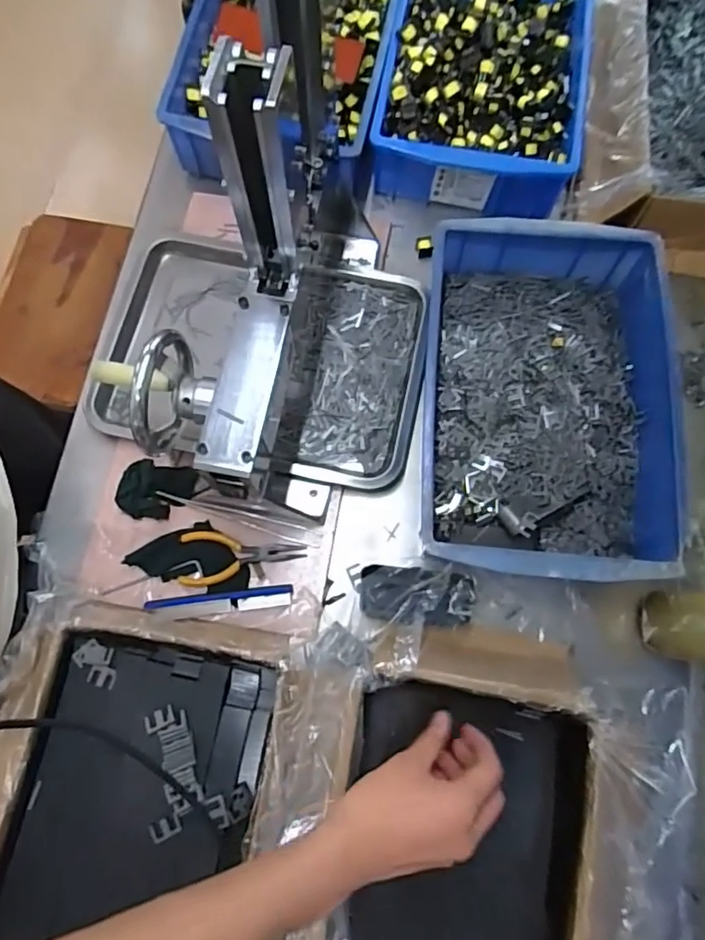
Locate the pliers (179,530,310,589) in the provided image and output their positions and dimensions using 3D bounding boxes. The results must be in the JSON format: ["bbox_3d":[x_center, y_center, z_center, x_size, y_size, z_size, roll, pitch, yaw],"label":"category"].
[{"bbox_3d":[-0.111,0.091,0.571,0.124,0.013,0.053,2,74,1],"label":"pliers"}]

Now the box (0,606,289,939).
[{"bbox_3d":[-0.219,0.334,0.481,0.278,0.062,0.404,8,74,3],"label":"box"}]

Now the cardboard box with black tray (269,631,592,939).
[{"bbox_3d":[0.064,0.353,0.486,0.264,0.095,0.417,7,74,3],"label":"cardboard box with black tray"}]

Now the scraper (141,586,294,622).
[{"bbox_3d":[-0.130,0.131,0.560,0.139,0.012,0.021,-7,73,-1],"label":"scraper"}]

